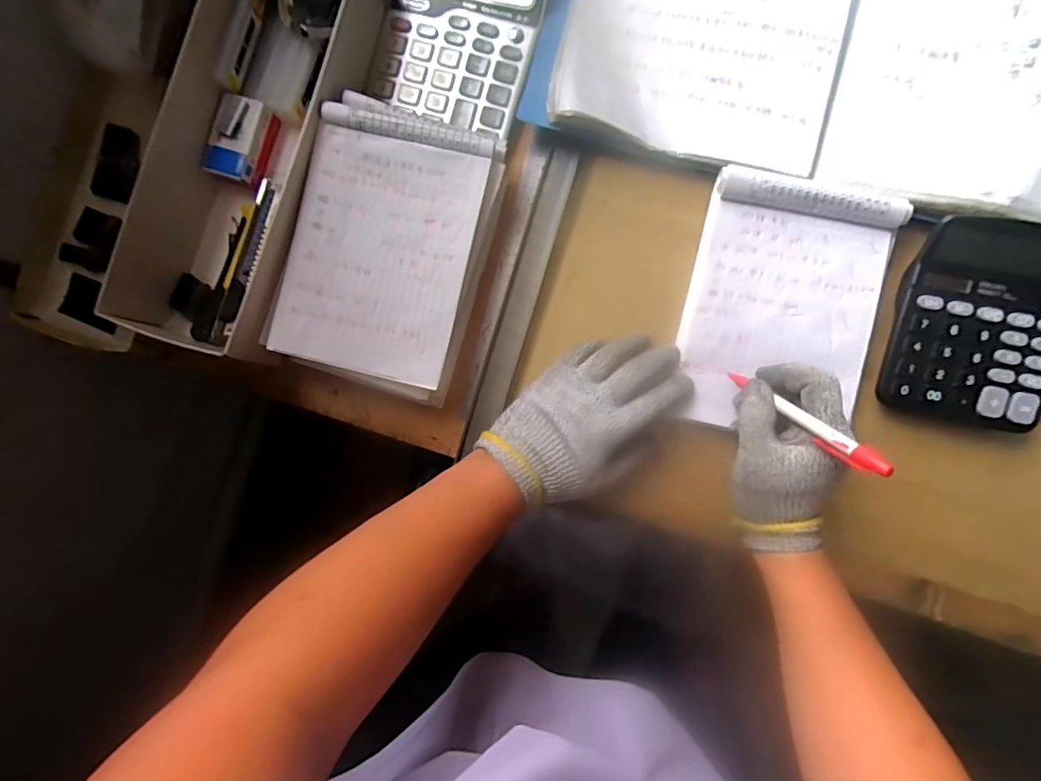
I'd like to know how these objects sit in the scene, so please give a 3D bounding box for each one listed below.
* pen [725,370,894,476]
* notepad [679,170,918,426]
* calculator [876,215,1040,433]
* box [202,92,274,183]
[{"bbox_3d":[0.186,0.019,0.341,0.014,0.124,0.008,-43,125,4],"label":"pen"},{"bbox_3d":[0.207,-0.067,0.407,0.141,0.016,0.201,14,91,5],"label":"notepad"},{"bbox_3d":[0.345,-0.051,0.387,0.119,0.030,0.150,12,91,5],"label":"calculator"},{"bbox_3d":[-0.247,-0.220,0.450,0.036,0.020,0.070,16,91,5],"label":"box"}]

